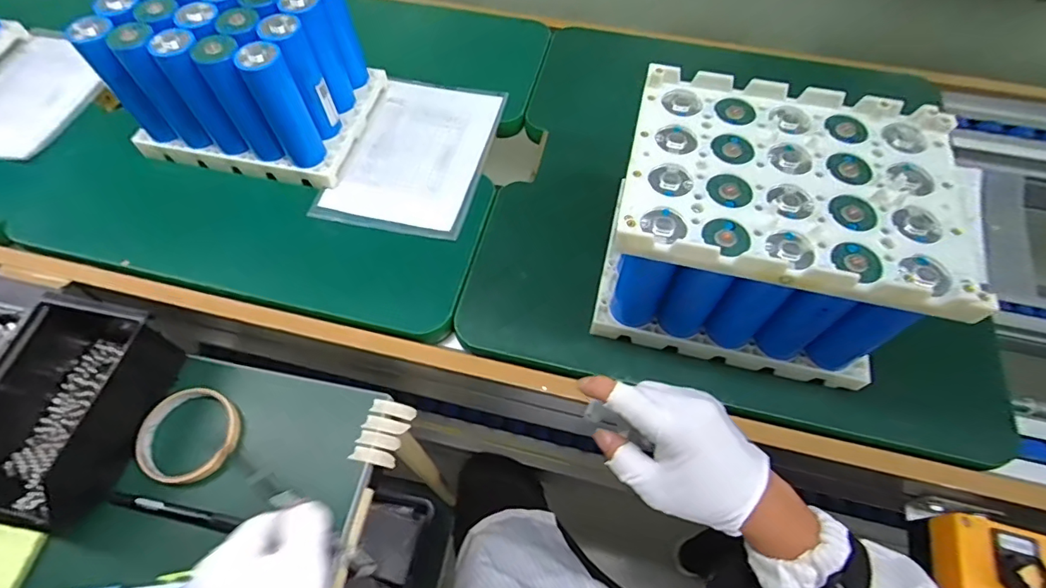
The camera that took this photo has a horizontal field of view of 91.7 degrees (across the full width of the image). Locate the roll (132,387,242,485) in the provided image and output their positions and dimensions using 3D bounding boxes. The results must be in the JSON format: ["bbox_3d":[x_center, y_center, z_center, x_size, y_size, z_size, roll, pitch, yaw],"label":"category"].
[{"bbox_3d":[-0.308,0.128,0.465,0.086,0.023,0.083,0,61,0],"label":"roll"}]

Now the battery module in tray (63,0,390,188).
[{"bbox_3d":[-0.298,-0.242,0.546,0.227,0.147,0.170,10,61,6],"label":"battery module in tray"}]

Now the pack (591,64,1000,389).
[{"bbox_3d":[0.193,-0.053,0.418,0.224,0.146,0.171,13,62,7],"label":"pack"}]

